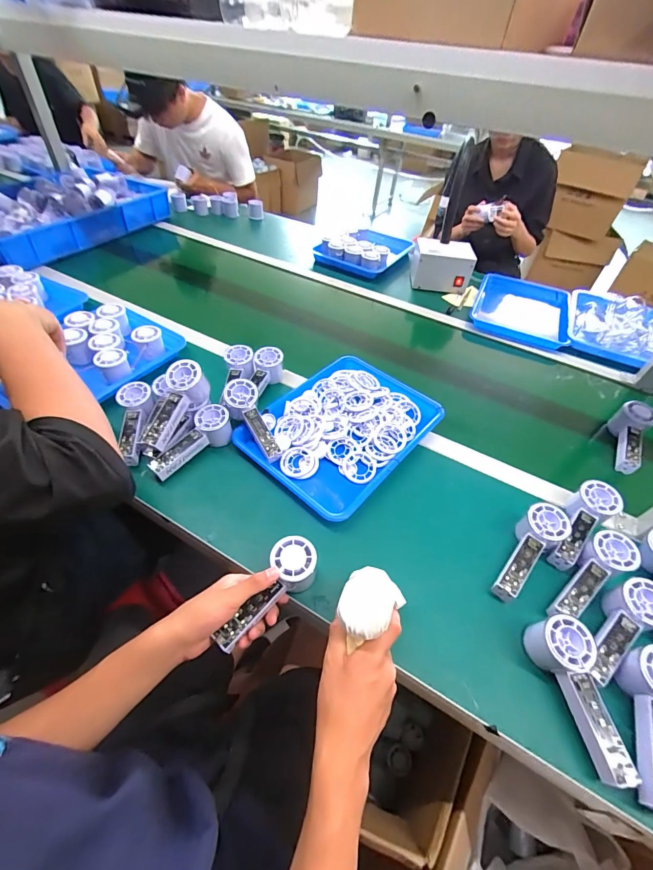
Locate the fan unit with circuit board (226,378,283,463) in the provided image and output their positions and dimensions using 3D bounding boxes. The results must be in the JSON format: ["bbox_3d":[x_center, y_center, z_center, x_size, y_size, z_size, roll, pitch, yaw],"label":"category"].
[{"bbox_3d":[-0.128,-0.023,0.634,0.057,0.047,0.153,-26,82,-25],"label":"fan unit with circuit board"}]

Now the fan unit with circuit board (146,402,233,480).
[{"bbox_3d":[-0.225,0.014,0.619,0.051,0.053,0.152,36,69,24],"label":"fan unit with circuit board"}]

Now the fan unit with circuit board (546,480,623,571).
[{"bbox_3d":[0.380,0.132,0.549,0.154,0.053,0.054,-30,57,-28],"label":"fan unit with circuit board"}]

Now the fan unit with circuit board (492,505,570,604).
[{"bbox_3d":[0.288,0.168,0.523,0.055,0.052,0.158,35,67,24],"label":"fan unit with circuit board"}]

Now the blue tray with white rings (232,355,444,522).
[{"bbox_3d":[0.035,-0.019,0.681,0.249,0.039,0.338,35,54,23],"label":"blue tray with white rings"}]

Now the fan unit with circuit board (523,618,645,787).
[{"bbox_3d":[0.289,0.292,0.413,0.058,0.068,0.148,-11,50,-15],"label":"fan unit with circuit board"}]

